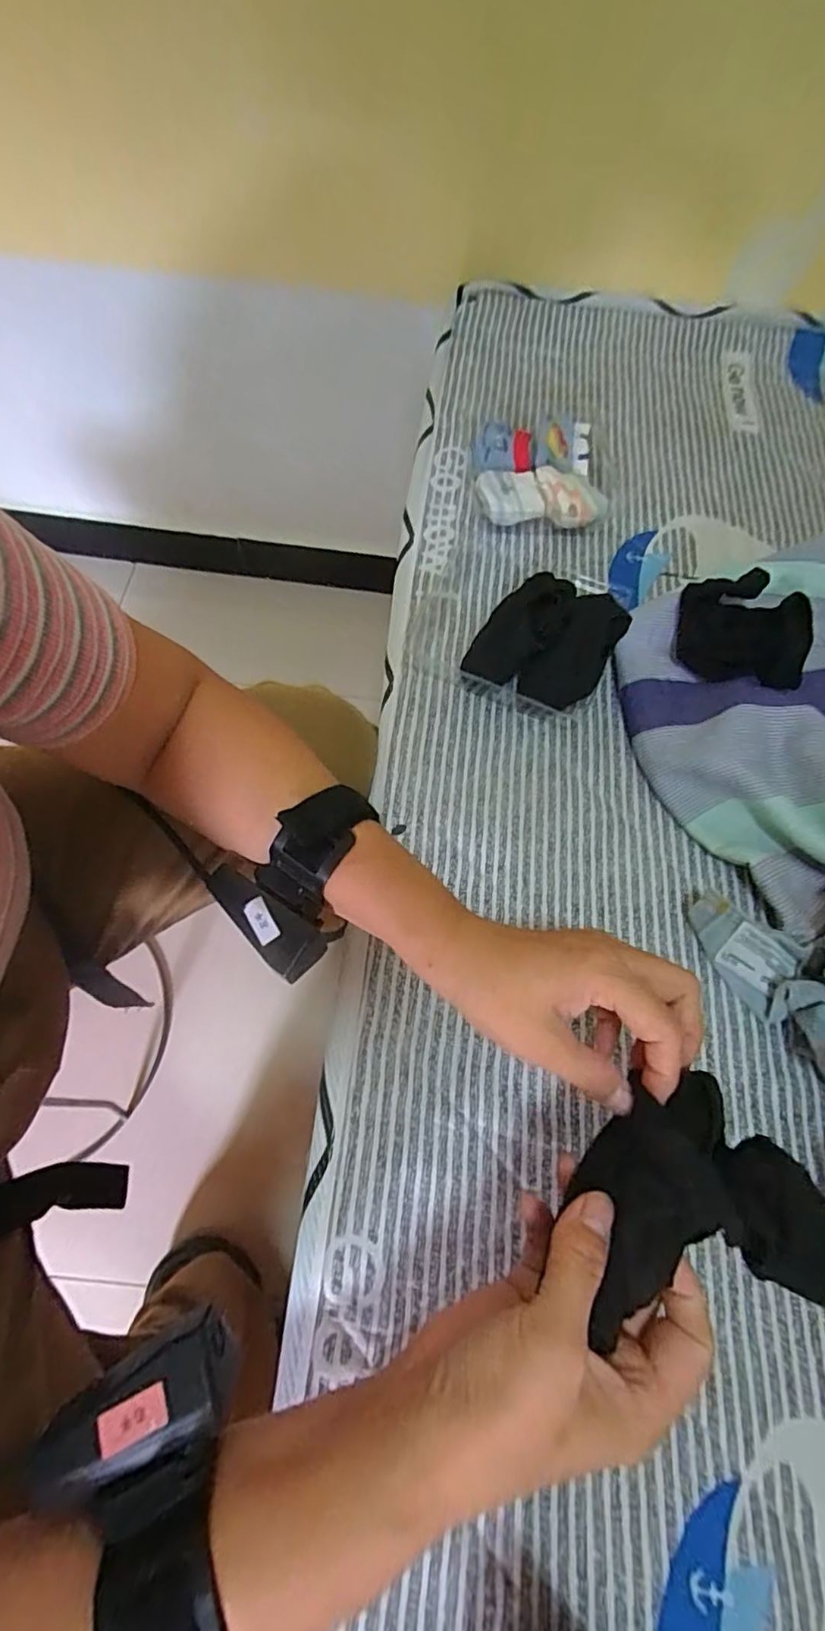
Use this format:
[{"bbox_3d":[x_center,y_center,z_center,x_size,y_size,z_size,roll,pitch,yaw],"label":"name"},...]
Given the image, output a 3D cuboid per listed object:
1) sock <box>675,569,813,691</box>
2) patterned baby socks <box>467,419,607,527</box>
[{"bbox_3d":[0.243,-0.135,0.437,0.089,0.037,0.071,20,67,5],"label":"sock"},{"bbox_3d":[0.110,-0.301,0.525,0.108,0.032,0.114,0,66,-4],"label":"patterned baby socks"}]

